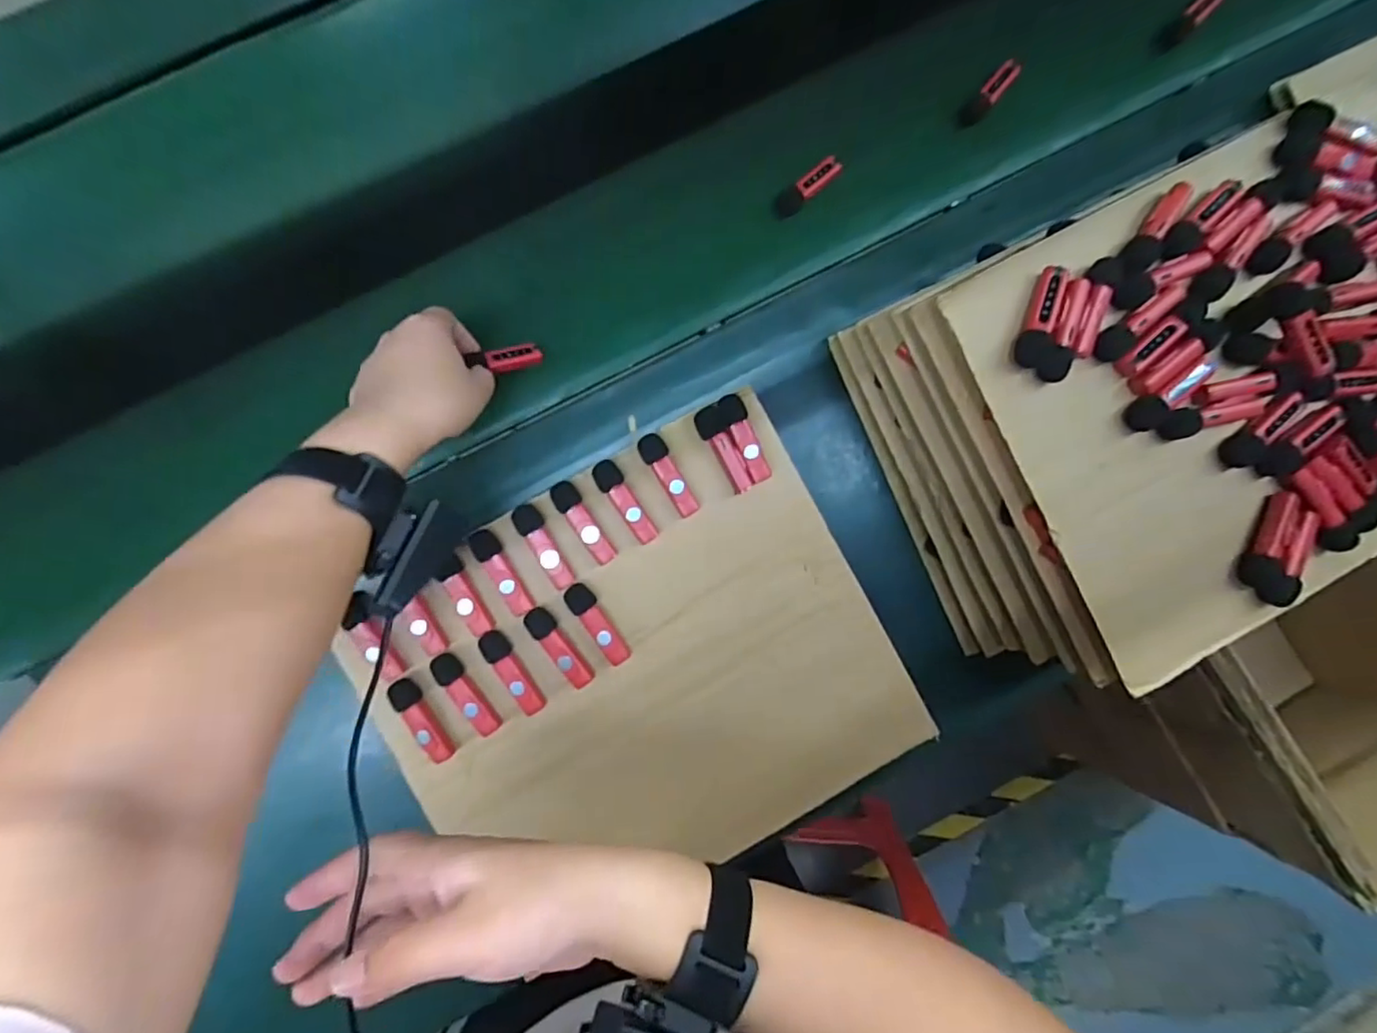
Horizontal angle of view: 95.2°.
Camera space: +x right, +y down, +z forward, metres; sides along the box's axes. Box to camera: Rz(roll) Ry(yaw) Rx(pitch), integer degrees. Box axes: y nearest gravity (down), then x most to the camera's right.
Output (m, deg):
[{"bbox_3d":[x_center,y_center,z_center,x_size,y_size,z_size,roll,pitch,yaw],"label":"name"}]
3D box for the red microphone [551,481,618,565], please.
[{"bbox_3d":[-0.074,0.004,0.446,0.019,0.013,0.063,-35,89,-3],"label":"red microphone"}]

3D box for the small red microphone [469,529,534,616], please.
[{"bbox_3d":[-0.131,0.040,0.440,0.018,0.014,0.065,-30,88,-3],"label":"small red microphone"}]

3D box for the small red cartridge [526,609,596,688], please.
[{"bbox_3d":[-0.091,0.093,0.446,0.017,0.018,0.063,-38,89,-3],"label":"small red cartridge"}]

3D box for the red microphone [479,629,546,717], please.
[{"bbox_3d":[-0.125,0.110,0.444,0.019,0.015,0.065,-30,88,-3],"label":"red microphone"}]

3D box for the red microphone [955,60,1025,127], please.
[{"bbox_3d":[0.258,-0.362,0.540,0.018,0.016,0.063,45,86,1],"label":"red microphone"}]

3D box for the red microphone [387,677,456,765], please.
[{"bbox_3d":[-0.187,0.143,0.438,0.018,0.014,0.063,-30,88,-3],"label":"red microphone"}]

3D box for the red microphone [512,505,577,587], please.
[{"bbox_3d":[-0.103,0.022,0.443,0.020,0.009,0.064,-26,88,-3],"label":"red microphone"}]

